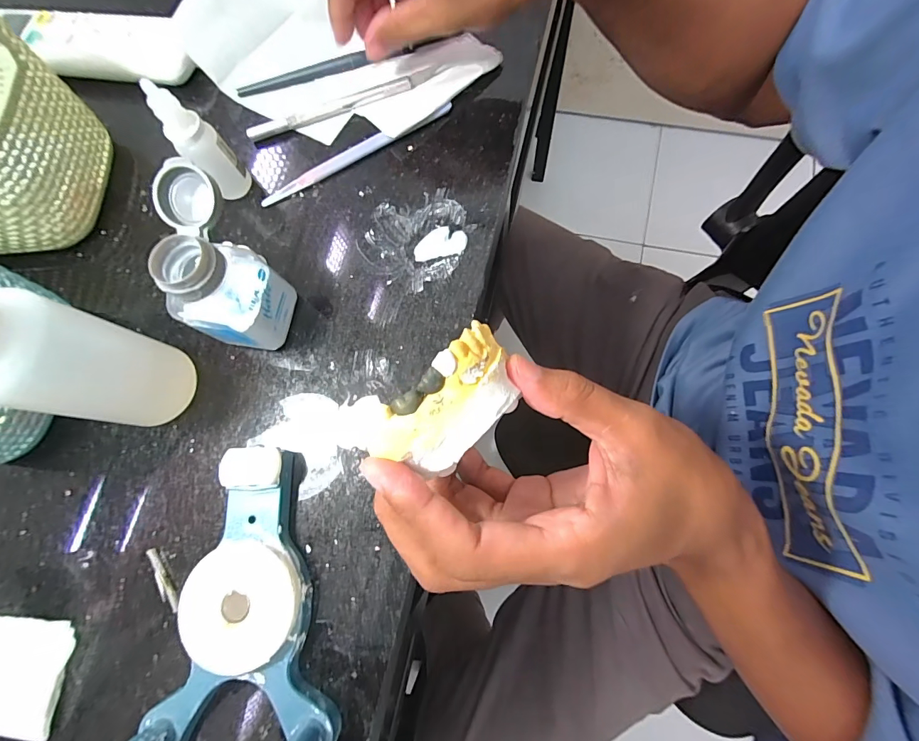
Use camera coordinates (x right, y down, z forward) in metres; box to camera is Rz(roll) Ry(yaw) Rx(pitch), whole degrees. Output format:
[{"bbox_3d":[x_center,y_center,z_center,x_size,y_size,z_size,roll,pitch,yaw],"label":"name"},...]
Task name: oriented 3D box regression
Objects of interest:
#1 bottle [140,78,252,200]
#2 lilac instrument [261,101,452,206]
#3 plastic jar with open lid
[{"bbox_3d":[-0.150,-0.131,0.233,0.023,0.067,0.019,-36,76,-6],"label":"bottle"},{"bbox_3d":[-0.067,-0.143,0.261,0.137,0.006,0.009,-26,75,-3],"label":"lilac instrument"},{"bbox_3d":[-0.119,-0.051,0.209,0.040,0.073,0.072,-4,76,4],"label":"plastic jar with open lid"}]

